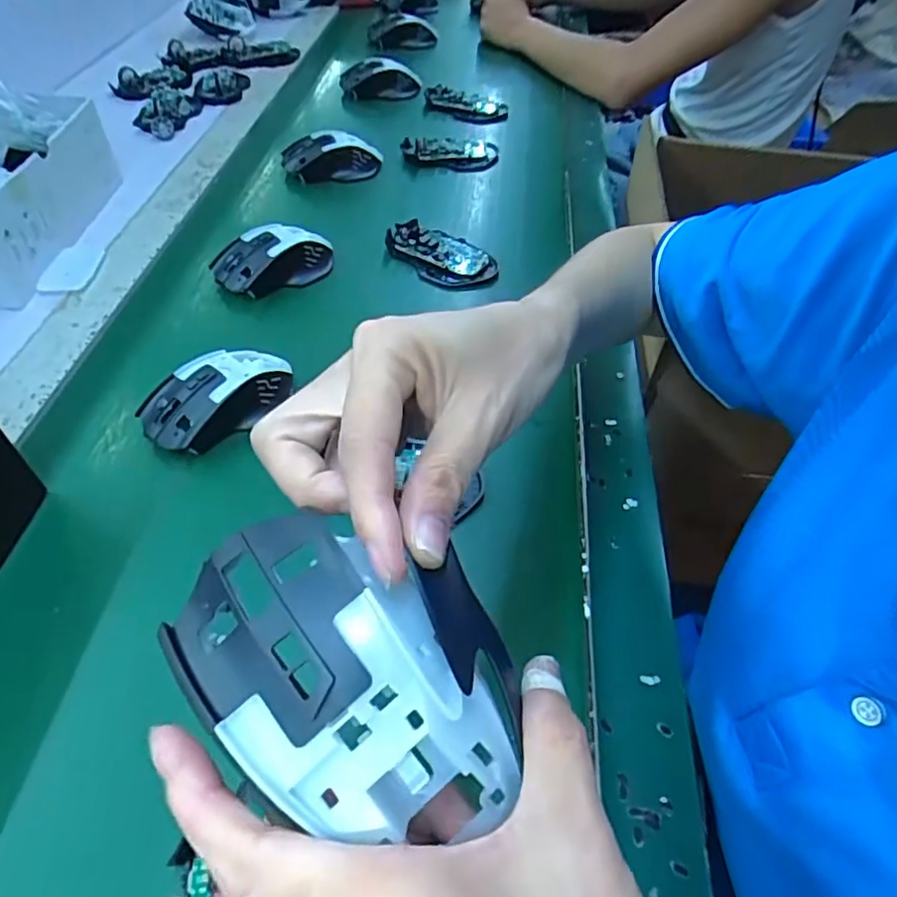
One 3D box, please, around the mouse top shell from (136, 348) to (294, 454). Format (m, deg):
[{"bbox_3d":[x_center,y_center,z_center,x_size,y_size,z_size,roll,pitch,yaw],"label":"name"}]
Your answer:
[{"bbox_3d":[-0.165,-0.038,0.451,0.106,0.042,0.053,-32,57,-27],"label":"mouse top shell"}]

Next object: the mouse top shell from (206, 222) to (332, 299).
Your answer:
[{"bbox_3d":[-0.156,-0.170,0.557,0.104,0.033,0.058,-13,50,-13],"label":"mouse top shell"}]

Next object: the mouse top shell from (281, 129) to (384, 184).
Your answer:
[{"bbox_3d":[-0.128,-0.322,0.687,0.110,0.040,0.052,-7,49,-8],"label":"mouse top shell"}]

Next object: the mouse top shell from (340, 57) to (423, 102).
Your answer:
[{"bbox_3d":[-0.089,-0.488,0.819,0.101,0.034,0.053,-3,50,0],"label":"mouse top shell"}]

